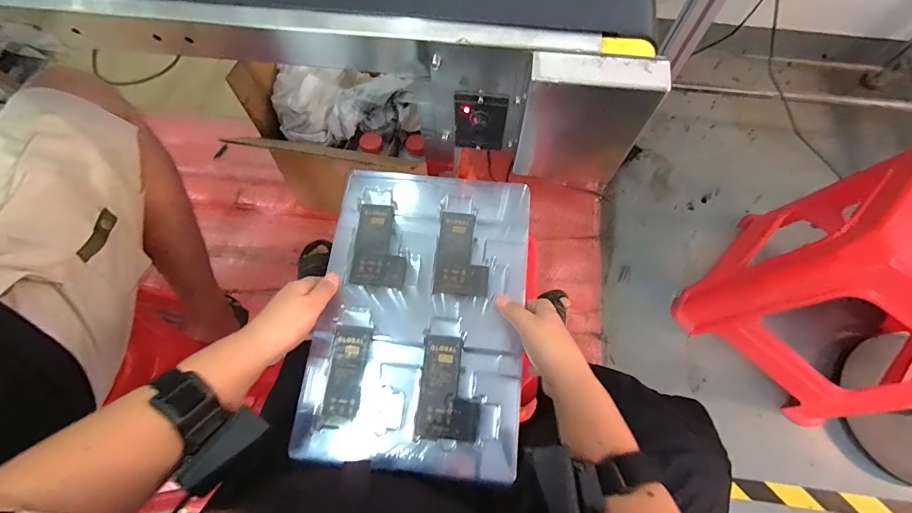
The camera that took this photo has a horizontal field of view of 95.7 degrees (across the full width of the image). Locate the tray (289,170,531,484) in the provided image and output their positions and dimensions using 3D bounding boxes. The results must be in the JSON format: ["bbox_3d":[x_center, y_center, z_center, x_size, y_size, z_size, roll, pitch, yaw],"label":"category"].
[{"bbox_3d":[-0.037,0.058,0.472,0.227,0.017,0.330,6,71,3],"label":"tray"}]

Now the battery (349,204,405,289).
[{"bbox_3d":[-0.090,-0.015,0.498,0.061,0.006,0.103,4,71,2],"label":"battery"}]

